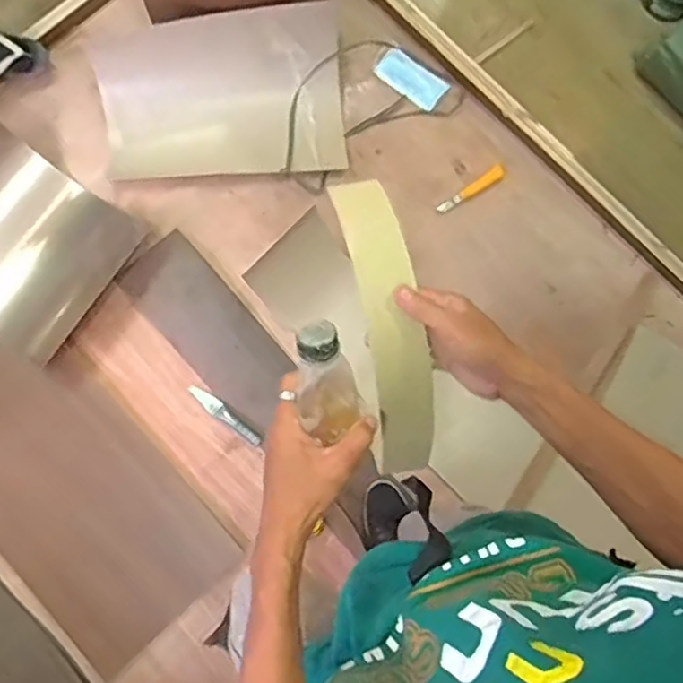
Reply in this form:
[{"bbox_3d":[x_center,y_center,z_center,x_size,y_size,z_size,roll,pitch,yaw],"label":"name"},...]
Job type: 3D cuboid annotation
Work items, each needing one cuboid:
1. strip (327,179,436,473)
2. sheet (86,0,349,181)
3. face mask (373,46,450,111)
[{"bbox_3d":[0.048,-0.014,0.630,0.056,0.068,0.288,-12,93,-3],"label":"strip"},{"bbox_3d":[-0.304,-0.615,1.671,0.610,0.094,0.379,-7,109,0],"label":"sheet"},{"bbox_3d":[0.187,-0.702,1.752,0.189,0.013,0.084,36,106,-2],"label":"face mask"}]

